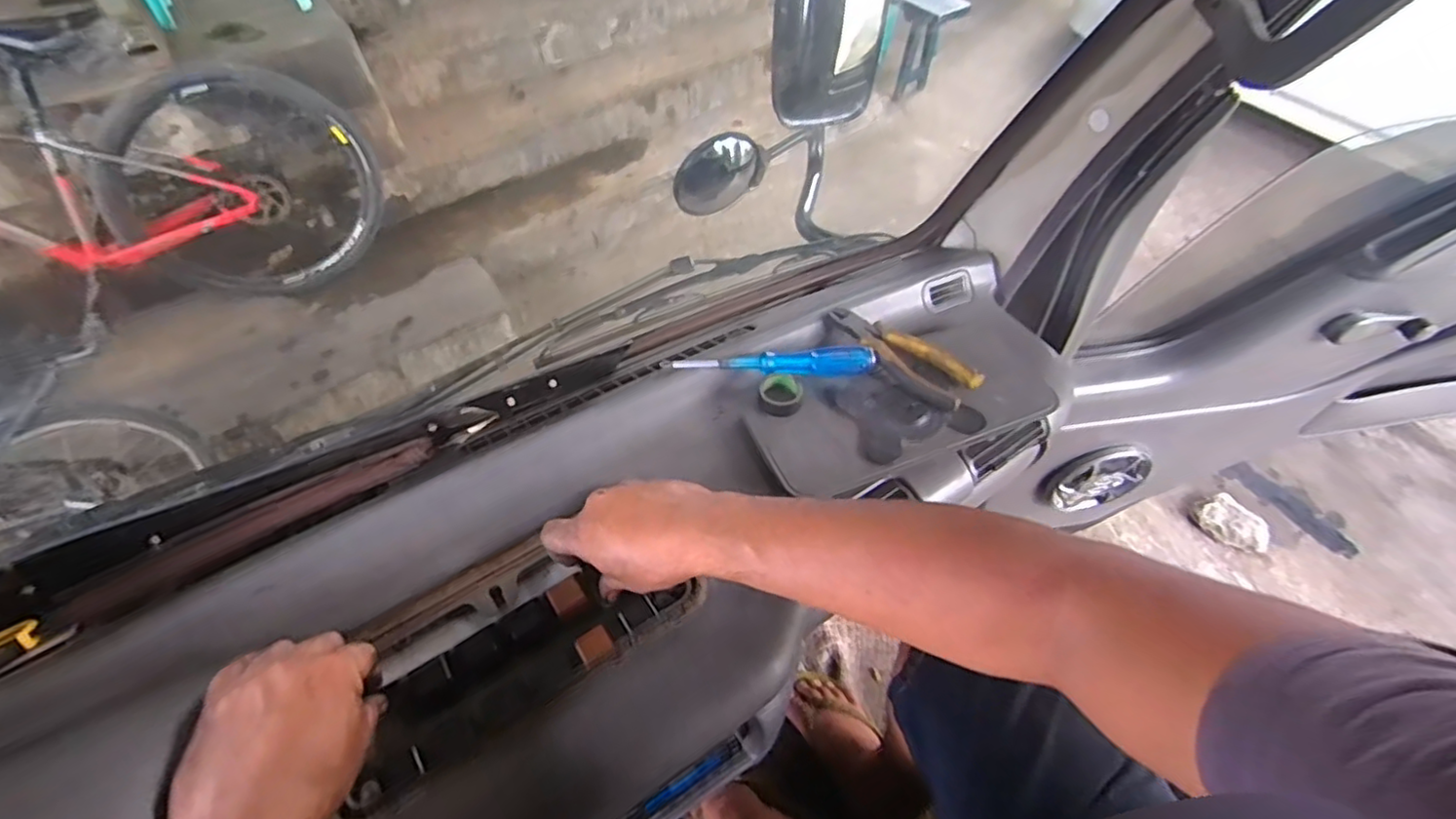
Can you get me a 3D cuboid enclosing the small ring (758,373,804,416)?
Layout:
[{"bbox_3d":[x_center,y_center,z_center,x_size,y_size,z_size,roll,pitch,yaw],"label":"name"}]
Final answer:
[{"bbox_3d":[0.049,-0.016,0.586,0.040,0.017,0.039,4,51,3],"label":"small ring"}]

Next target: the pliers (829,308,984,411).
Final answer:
[{"bbox_3d":[0.163,-0.049,0.615,0.152,0.026,0.053,29,57,22],"label":"pliers"}]

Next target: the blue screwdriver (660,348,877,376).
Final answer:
[{"bbox_3d":[0.040,-0.040,0.605,0.196,0.022,0.023,-2,51,-2],"label":"blue screwdriver"}]

